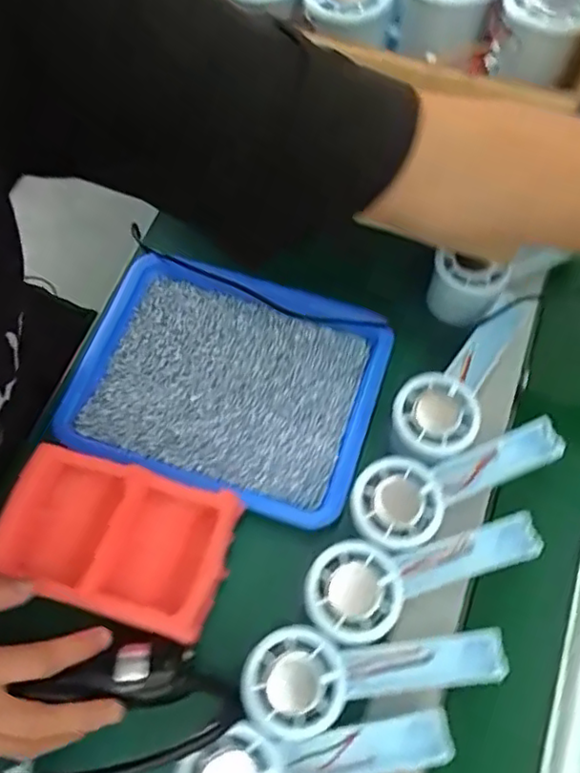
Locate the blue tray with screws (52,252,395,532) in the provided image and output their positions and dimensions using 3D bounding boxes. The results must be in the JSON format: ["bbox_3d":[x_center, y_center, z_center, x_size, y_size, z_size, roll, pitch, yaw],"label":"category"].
[{"bbox_3d":[-0.047,-0.004,0.456,0.215,0.033,0.168,16,68,7],"label":"blue tray with screws"}]

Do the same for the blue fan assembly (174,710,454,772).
[{"bbox_3d":[0.013,0.204,0.341,0.150,0.024,0.050,-16,68,-7],"label":"blue fan assembly"}]

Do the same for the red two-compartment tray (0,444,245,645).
[{"bbox_3d":[-0.116,0.100,0.407,0.149,0.030,0.090,16,68,7],"label":"red two-compartment tray"}]

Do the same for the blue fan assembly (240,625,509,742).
[{"bbox_3d":[0.050,0.164,0.360,0.152,0.024,0.054,-8,67,-4],"label":"blue fan assembly"}]

